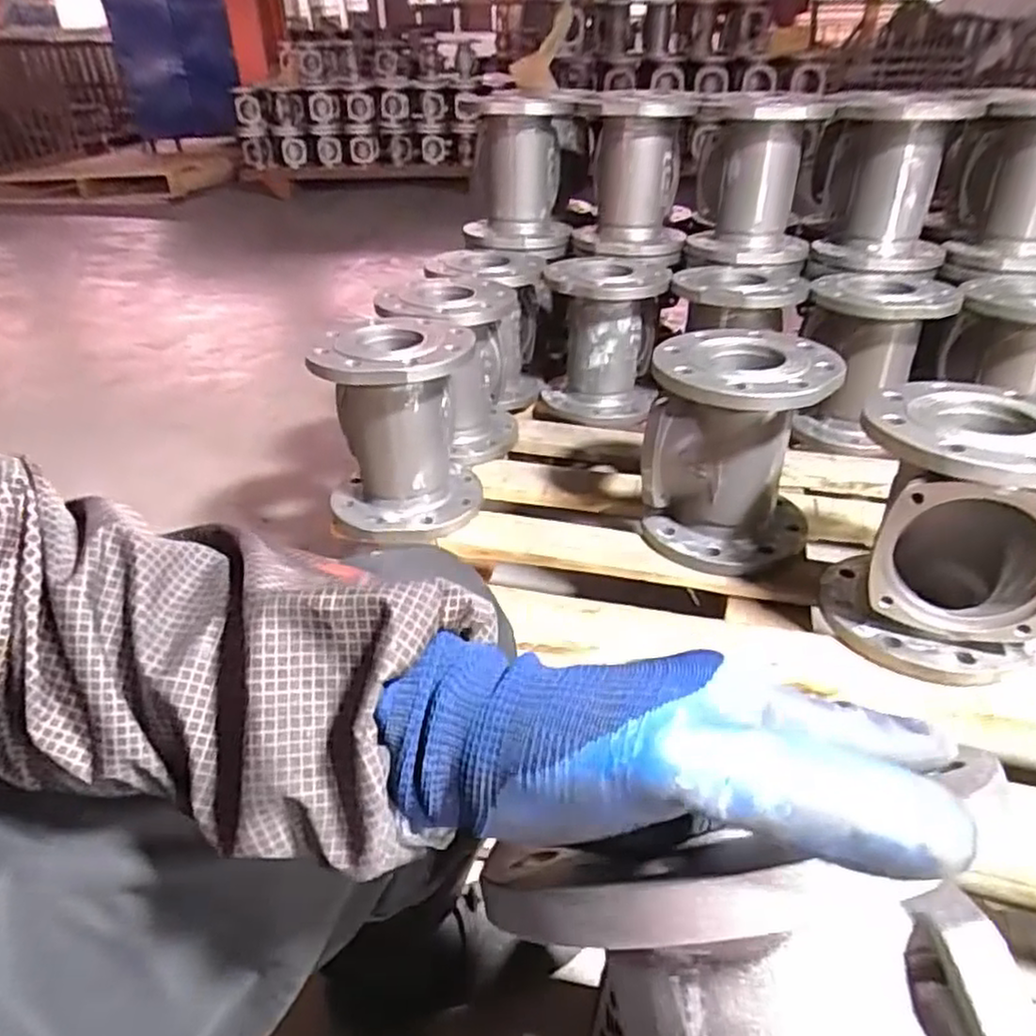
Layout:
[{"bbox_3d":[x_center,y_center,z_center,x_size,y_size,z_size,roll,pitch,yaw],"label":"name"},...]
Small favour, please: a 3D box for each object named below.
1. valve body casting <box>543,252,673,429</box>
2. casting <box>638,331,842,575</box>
[{"bbox_3d":[0.138,-0.286,1.174,0.178,0.230,0.166,5,33,10],"label":"valve body casting"},{"bbox_3d":[0.240,-0.074,0.817,0.187,0.215,0.163,9,34,16],"label":"casting"}]

